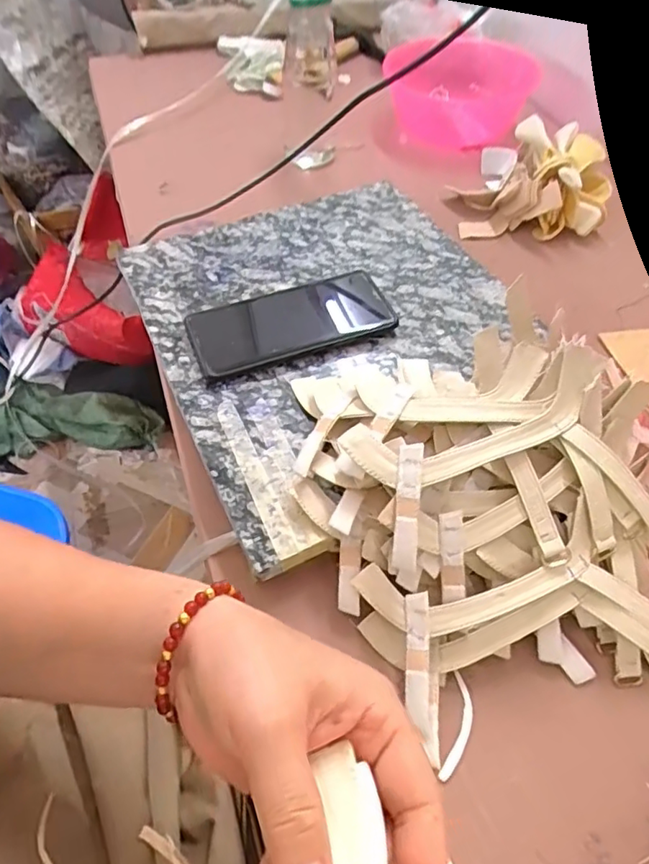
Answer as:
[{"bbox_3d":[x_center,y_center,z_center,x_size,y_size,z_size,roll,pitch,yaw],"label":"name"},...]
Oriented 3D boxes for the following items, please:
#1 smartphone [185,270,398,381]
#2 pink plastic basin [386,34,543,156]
[{"bbox_3d":[-0.028,-0.091,0.467,0.161,0.016,0.079,-16,57,-12],"label":"smartphone"},{"bbox_3d":[0.176,-0.454,0.759,0.180,0.070,0.189,1,55,-1],"label":"pink plastic basin"}]

